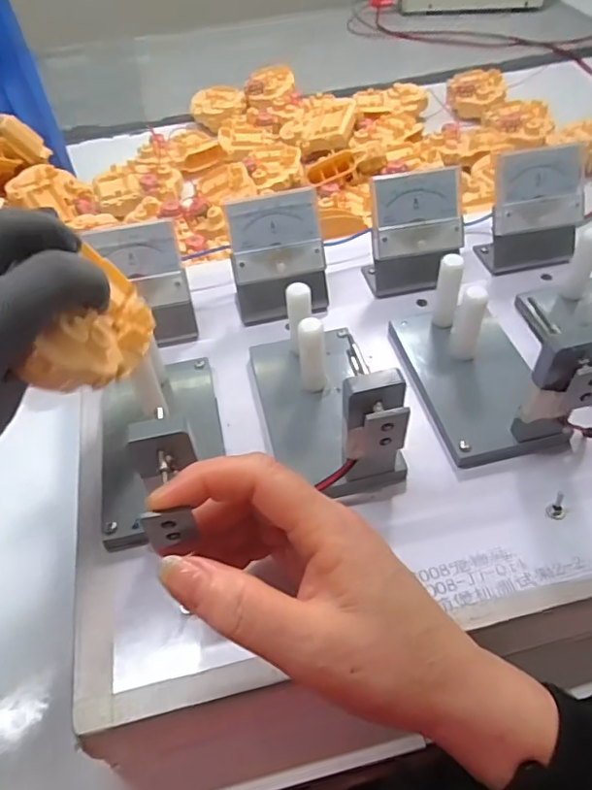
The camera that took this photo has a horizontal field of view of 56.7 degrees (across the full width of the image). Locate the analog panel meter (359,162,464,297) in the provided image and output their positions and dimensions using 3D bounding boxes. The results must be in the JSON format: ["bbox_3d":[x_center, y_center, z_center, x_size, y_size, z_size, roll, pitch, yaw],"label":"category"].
[{"bbox_3d":[0.086,-0.114,0.399,0.065,0.080,0.043,-10,50,-4],"label":"analog panel meter"}]

